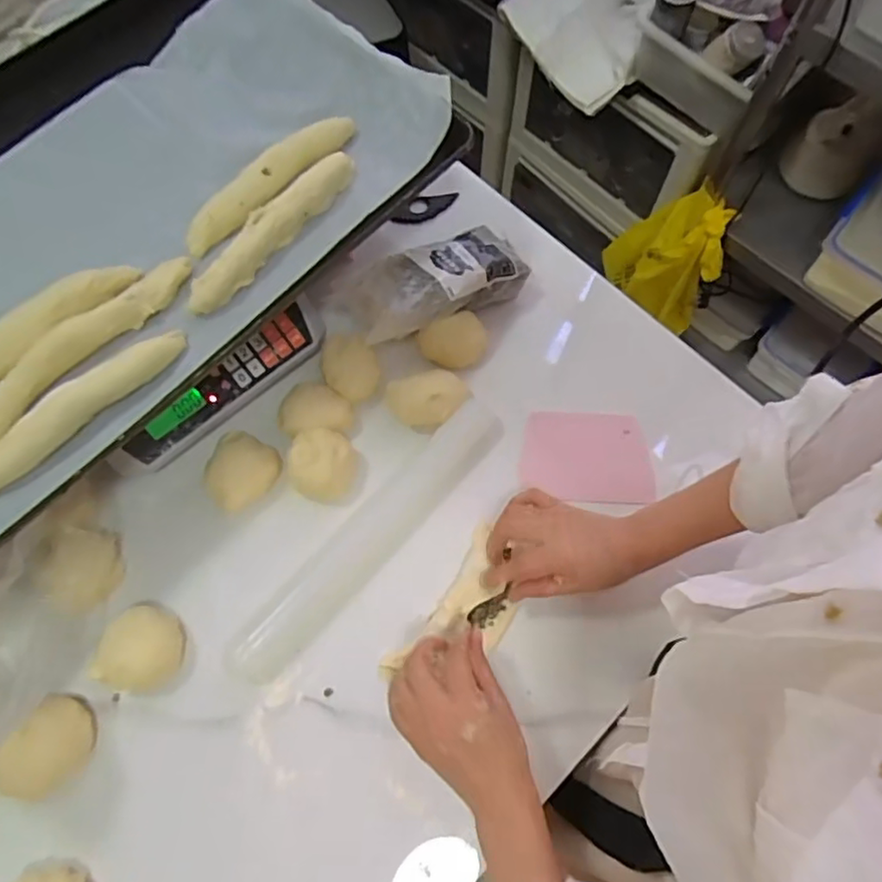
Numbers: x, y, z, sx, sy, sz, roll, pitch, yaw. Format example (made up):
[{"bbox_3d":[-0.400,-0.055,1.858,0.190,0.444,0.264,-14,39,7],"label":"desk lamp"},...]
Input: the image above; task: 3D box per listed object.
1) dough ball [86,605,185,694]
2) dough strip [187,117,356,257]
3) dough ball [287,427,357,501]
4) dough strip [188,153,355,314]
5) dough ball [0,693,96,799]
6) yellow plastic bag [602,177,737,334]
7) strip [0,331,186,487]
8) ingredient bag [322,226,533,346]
[{"bbox_3d":[-0.242,0.169,0.504,0.069,0.035,0.065,0,68,-1],"label":"dough ball"},{"bbox_3d":[-0.153,-0.244,0.572,0.026,0.031,0.197,37,71,13],"label":"dough strip"},{"bbox_3d":[-0.104,0.020,0.565,0.060,0.037,0.058,0,68,-1],"label":"dough ball"},{"bbox_3d":[-0.147,-0.188,0.547,0.028,0.026,0.196,36,71,13],"label":"dough strip"},{"bbox_3d":[-0.302,0.233,0.469,0.052,0.041,0.071,30,70,11],"label":"dough ball"},{"bbox_3d":[0.459,-0.378,1.279,0.210,0.315,0.151,15,68,5],"label":"yellow plastic bag"},{"bbox_3d":[-0.286,-0.027,0.486,0.190,0.021,0.026,-42,74,-16],"label":"strip"},{"bbox_3d":[-0.006,-0.158,0.611,0.204,0.051,0.086,-26,69,-31],"label":"ingredient bag"}]

